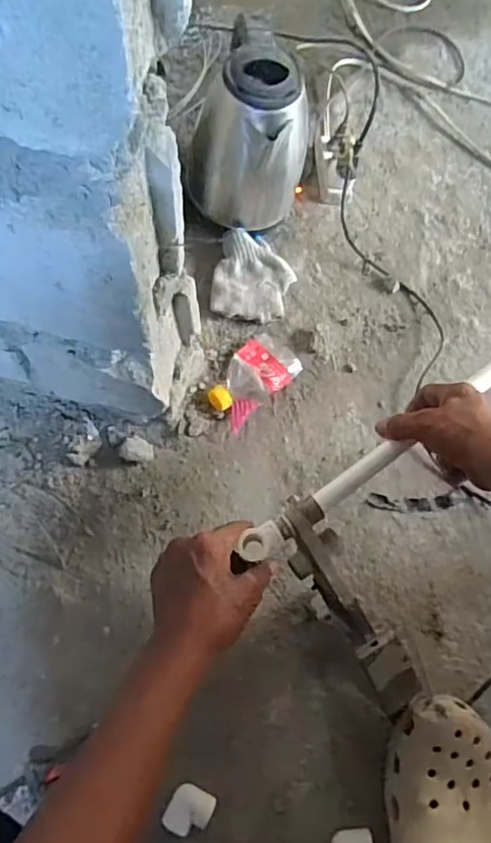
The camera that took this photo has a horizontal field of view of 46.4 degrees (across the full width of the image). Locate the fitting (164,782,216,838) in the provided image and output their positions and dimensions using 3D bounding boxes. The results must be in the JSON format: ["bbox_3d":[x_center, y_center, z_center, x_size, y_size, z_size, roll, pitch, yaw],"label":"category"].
[{"bbox_3d":[-0.057,0.394,0.583,0.044,0.035,0.049,24,70,5],"label":"fitting"}]

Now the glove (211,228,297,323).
[{"bbox_3d":[0.011,-0.193,0.781,0.107,0.043,0.119,7,70,-1],"label":"glove"}]

